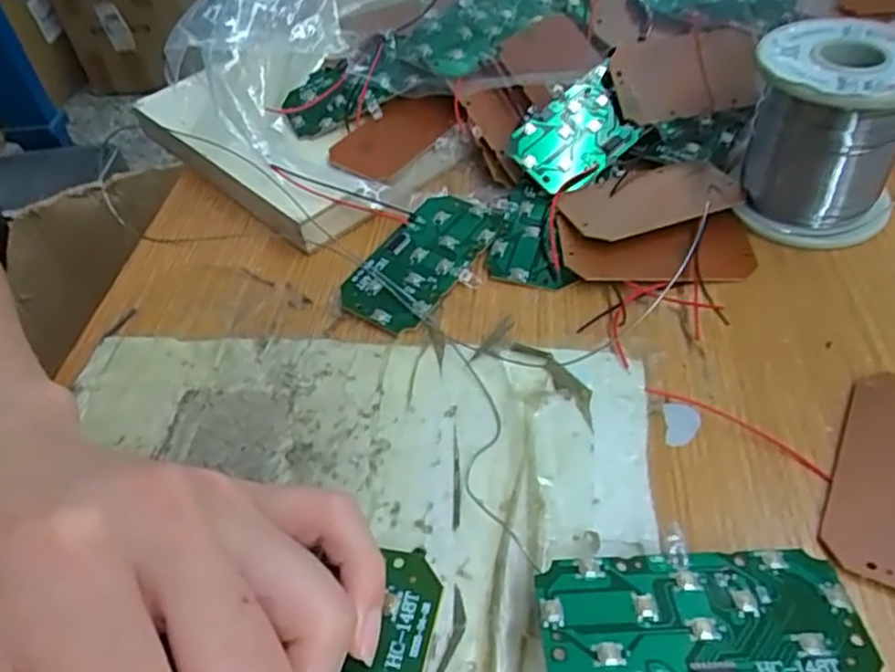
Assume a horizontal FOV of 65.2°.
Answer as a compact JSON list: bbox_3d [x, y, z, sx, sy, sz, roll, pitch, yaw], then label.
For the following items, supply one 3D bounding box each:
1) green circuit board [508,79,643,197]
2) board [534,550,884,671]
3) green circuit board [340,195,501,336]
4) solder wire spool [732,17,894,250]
[{"bbox_3d":[0.055,-0.085,0.305,0.054,0.007,0.038,-35,82,-16],"label":"green circuit board"},{"bbox_3d":[0.059,0.068,0.164,0.073,0.004,0.036,-2,39,1],"label":"board"},{"bbox_3d":[-0.010,-0.032,0.284,0.037,0.008,0.073,24,54,26],"label":"green circuit board"},{"bbox_3d":[0.146,-0.079,0.272,0.060,0.064,0.058,10,49,15],"label":"solder wire spool"}]

